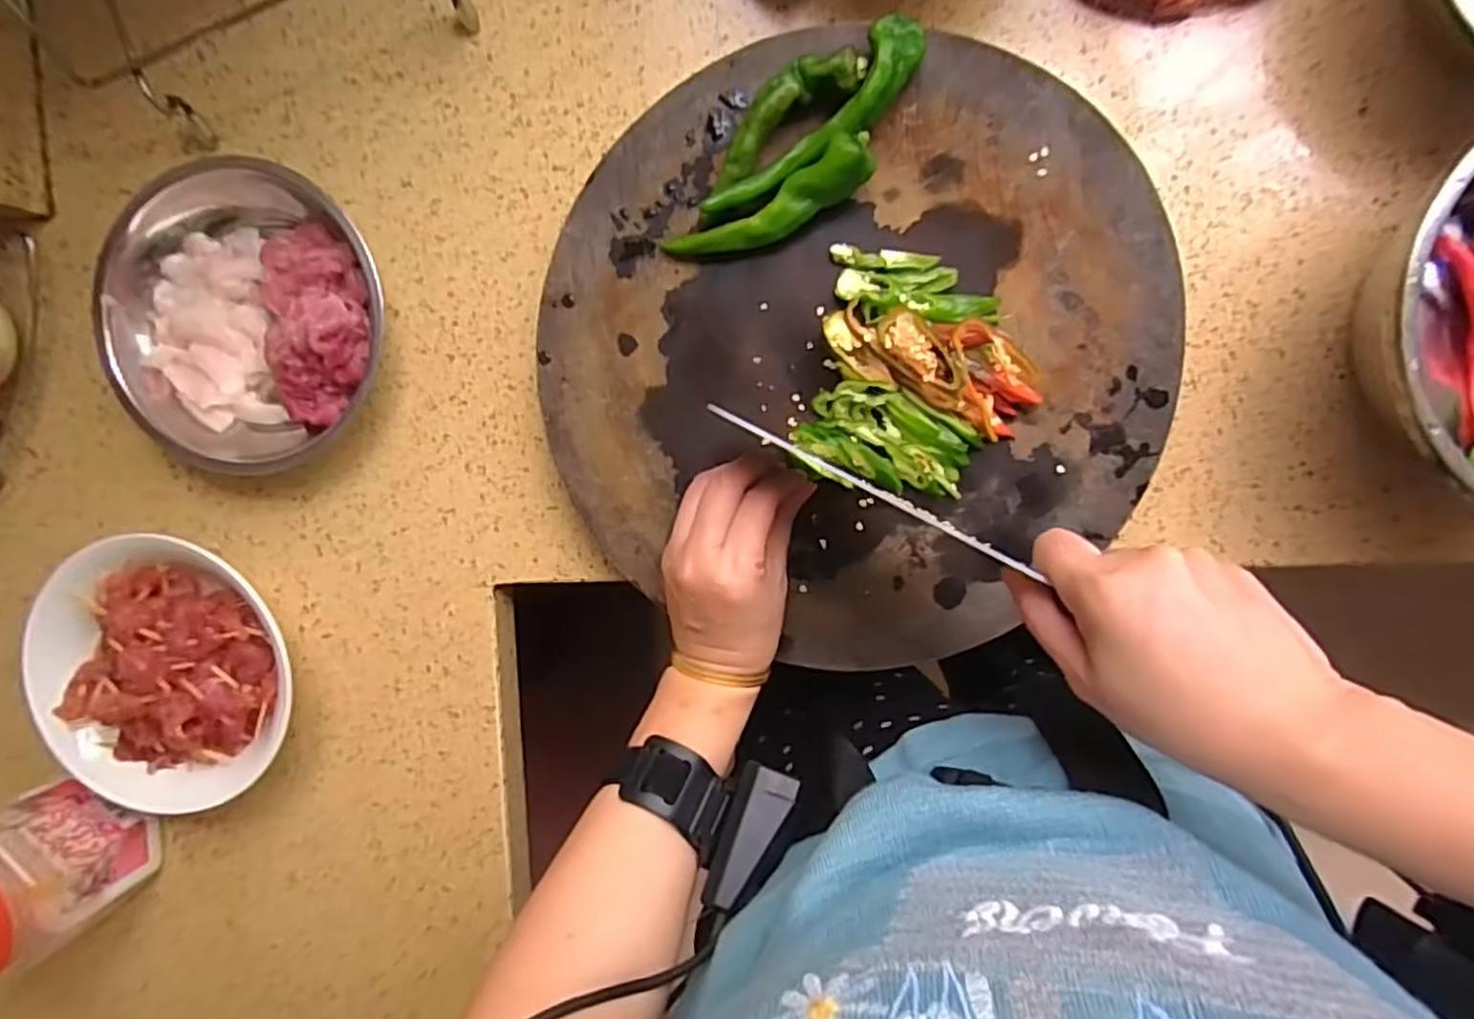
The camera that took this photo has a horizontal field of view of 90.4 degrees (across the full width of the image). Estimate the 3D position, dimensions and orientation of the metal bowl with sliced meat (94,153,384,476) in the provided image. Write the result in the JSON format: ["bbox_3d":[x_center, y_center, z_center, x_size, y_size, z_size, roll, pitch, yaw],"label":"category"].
[{"bbox_3d":[-0.328,-0.126,0.488,0.182,0.047,0.191,0,95,5],"label":"metal bowl with sliced meat"}]

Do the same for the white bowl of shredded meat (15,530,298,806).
[{"bbox_3d":[-0.384,0.111,0.503,0.184,0.075,0.155,37,97,1],"label":"white bowl of shredded meat"}]

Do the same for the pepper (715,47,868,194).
[{"bbox_3d":[0.024,-0.222,0.413,0.098,0.028,0.031,-36,91,7],"label":"pepper"}]

